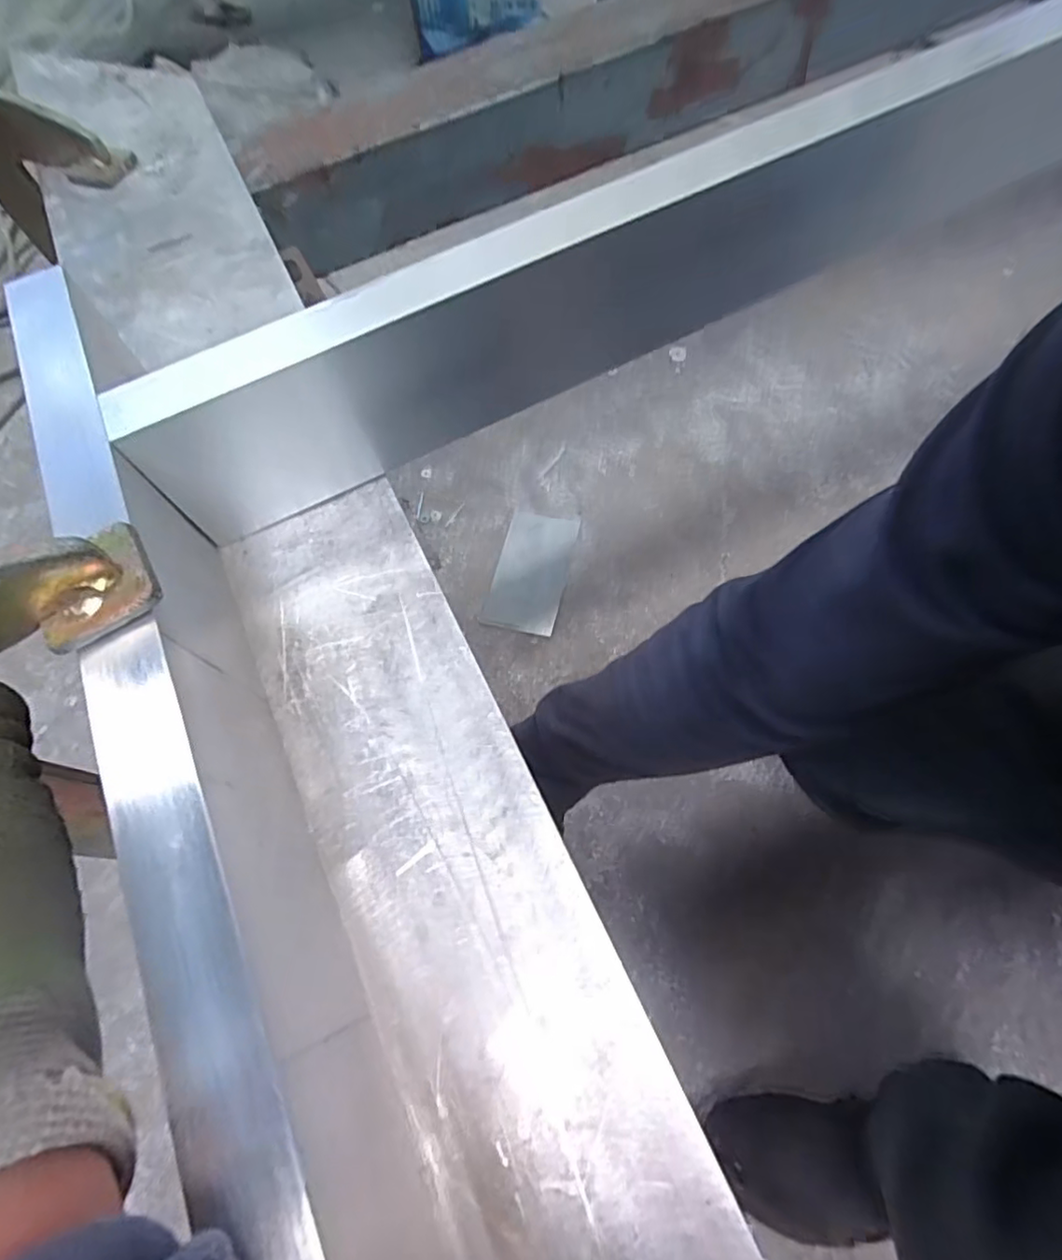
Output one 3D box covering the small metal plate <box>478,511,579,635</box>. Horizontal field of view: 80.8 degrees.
[{"bbox_3d":[0.002,-0.084,0.871,0.098,0.007,0.182,14,68,6],"label":"small metal plate"}]

